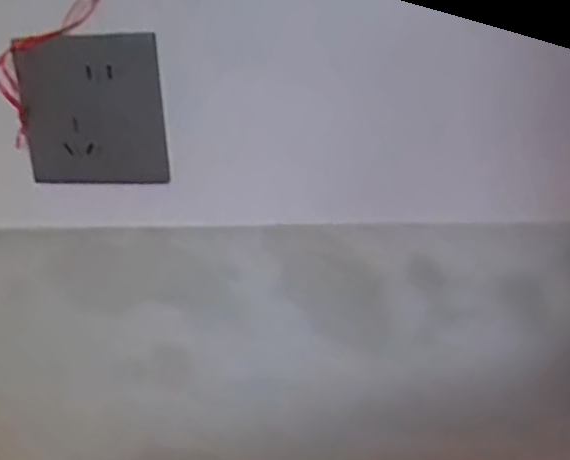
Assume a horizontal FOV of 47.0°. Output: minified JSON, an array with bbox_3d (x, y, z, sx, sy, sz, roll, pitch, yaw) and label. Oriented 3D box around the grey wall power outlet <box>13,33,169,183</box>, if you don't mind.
[{"bbox_3d":[-0.117,-0.073,0.399,0.085,0.088,0.006,0,18,8],"label":"grey wall power outlet"}]

